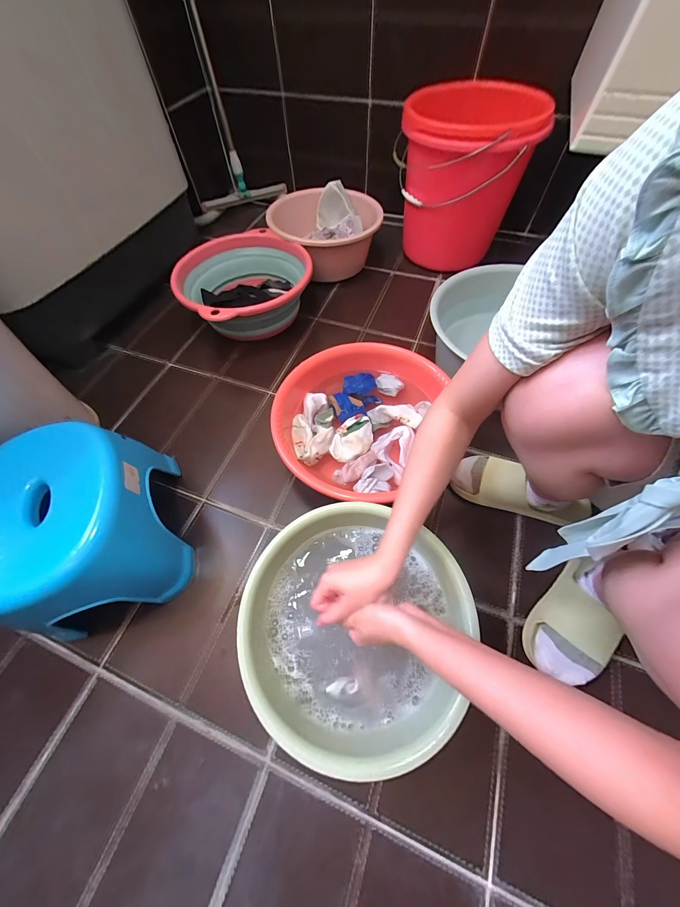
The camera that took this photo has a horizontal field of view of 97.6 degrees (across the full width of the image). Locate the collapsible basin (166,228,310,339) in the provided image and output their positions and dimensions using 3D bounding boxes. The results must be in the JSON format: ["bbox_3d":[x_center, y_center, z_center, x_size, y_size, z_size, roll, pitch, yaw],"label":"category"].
[{"bbox_3d":[-0.244,-0.444,0.819,0.344,0.142,0.324,-1,62,1],"label":"collapsible basin"}]

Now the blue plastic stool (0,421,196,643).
[{"bbox_3d":[-0.399,0.115,0.483,0.209,0.202,0.283,-21,63,-11],"label":"blue plastic stool"}]

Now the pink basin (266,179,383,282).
[{"bbox_3d":[-0.051,-0.680,0.937,0.329,0.154,0.326,-1,62,1],"label":"pink basin"}]

